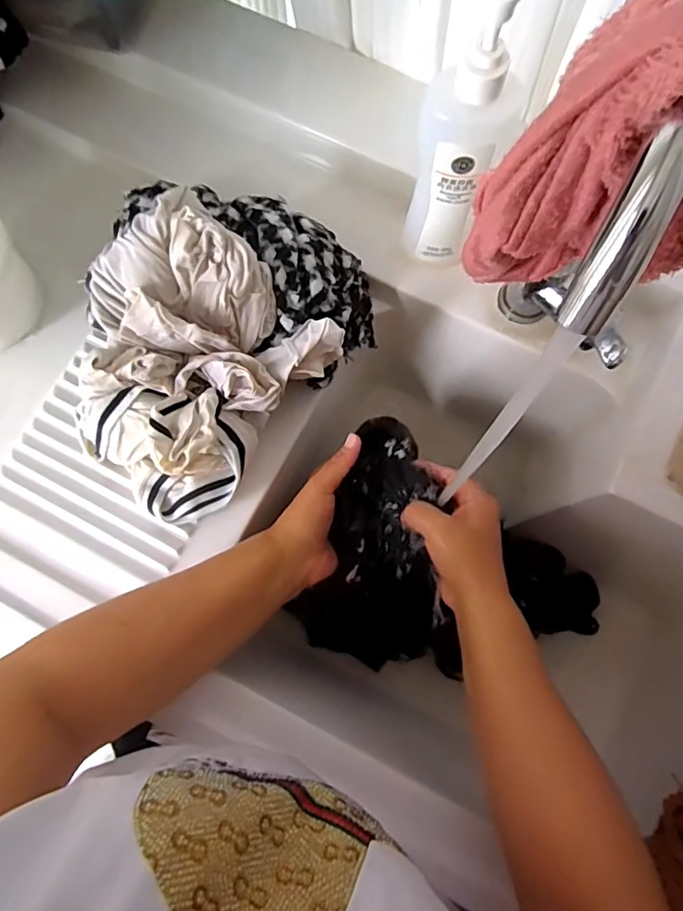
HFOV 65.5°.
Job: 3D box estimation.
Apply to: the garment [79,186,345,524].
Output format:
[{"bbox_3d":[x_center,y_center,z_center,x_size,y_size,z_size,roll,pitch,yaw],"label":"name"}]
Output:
[{"bbox_3d":[-0.129,-0.069,0.428,0.174,0.125,0.204,40,82,8],"label":"garment"}]

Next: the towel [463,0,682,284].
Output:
[{"bbox_3d":[0.129,-0.121,0.234,0.092,0.139,0.104,-34,81,-6],"label":"towel"}]

